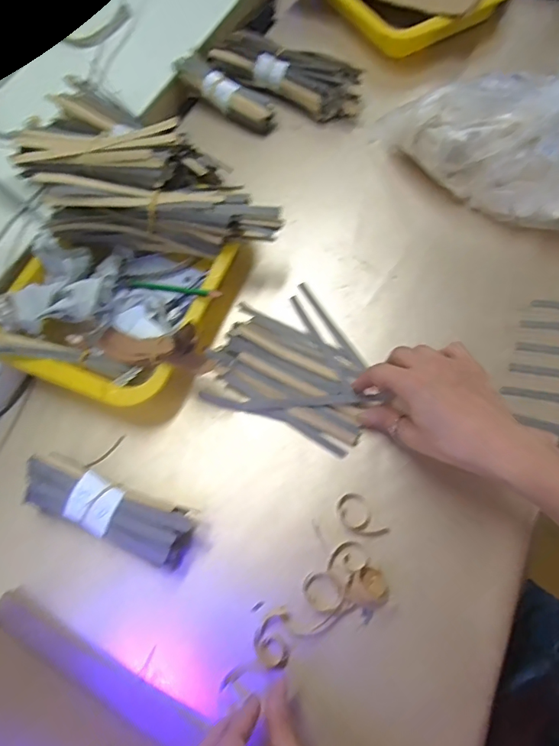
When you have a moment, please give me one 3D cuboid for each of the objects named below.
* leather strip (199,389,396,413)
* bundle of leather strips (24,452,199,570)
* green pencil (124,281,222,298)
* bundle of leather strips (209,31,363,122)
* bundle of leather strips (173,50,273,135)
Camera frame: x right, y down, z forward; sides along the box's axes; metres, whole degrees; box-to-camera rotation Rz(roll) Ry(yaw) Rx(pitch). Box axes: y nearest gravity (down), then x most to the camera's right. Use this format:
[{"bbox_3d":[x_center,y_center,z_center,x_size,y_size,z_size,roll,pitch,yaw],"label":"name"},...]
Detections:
[{"bbox_3d":[0.008,0.028,0.454,0.166,0.009,0.019,-1,77,10],"label":"leather strip"},{"bbox_3d":[-0.146,0.111,0.405,0.156,0.038,0.049,19,69,13],"label":"bundle of leather strips"},{"bbox_3d":[-0.109,-0.084,0.479,0.131,0.010,0.010,13,67,33],"label":"green pencil"},{"bbox_3d":[0.011,-0.379,0.619,0.201,0.046,0.060,27,71,15],"label":"bundle of leather strips"},{"bbox_3d":[-0.069,-0.352,0.612,0.144,0.035,0.034,38,73,19],"label":"bundle of leather strips"}]

